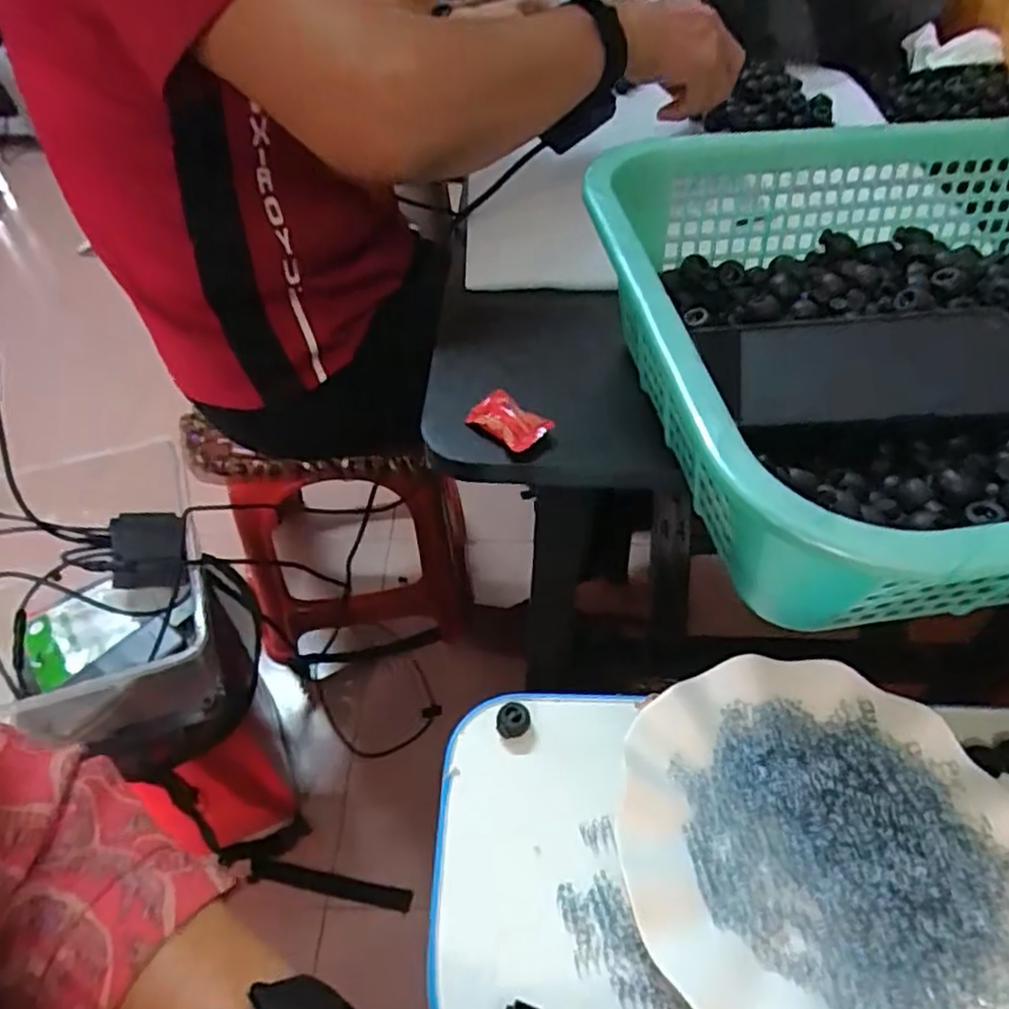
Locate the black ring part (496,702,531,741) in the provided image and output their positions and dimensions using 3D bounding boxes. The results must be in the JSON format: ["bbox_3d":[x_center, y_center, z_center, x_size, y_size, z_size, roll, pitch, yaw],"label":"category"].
[{"bbox_3d":[0.005,0.116,0.377,0.018,0.012,0.016,-3,46,-3],"label":"black ring part"}]

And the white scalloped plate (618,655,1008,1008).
[{"bbox_3d":[0.147,0.160,0.327,0.177,0.032,0.177,4,46,3],"label":"white scalloped plate"}]

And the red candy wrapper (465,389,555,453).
[{"bbox_3d":[0.003,-0.045,0.388,0.043,0.012,0.028,35,58,27],"label":"red candy wrapper"}]

